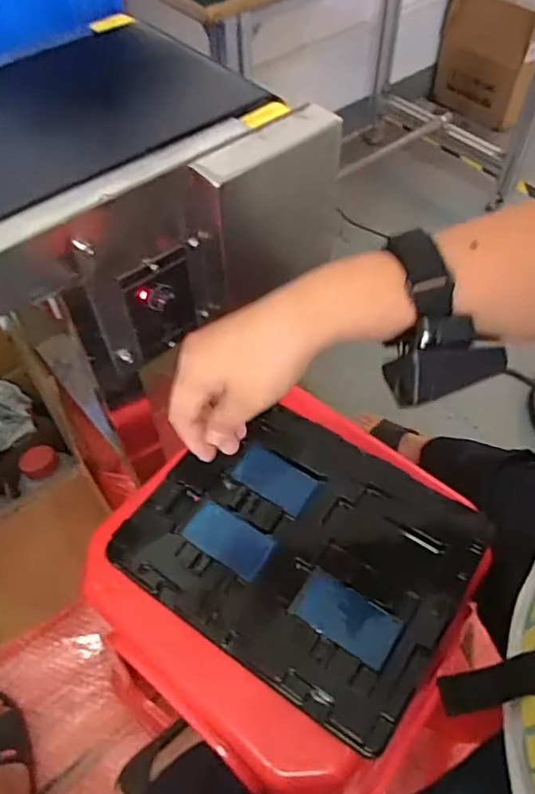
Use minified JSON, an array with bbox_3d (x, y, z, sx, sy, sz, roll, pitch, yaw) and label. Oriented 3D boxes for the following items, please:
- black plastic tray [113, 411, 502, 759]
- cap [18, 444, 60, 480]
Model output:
[{"bbox_3d":[0.031,0.126,0.526,0.272,0.014,0.222,30,59,21],"label":"black plastic tray"},{"bbox_3d":[-0.324,0.090,0.832,0.049,0.017,0.050,0,54,1],"label":"cap"}]

